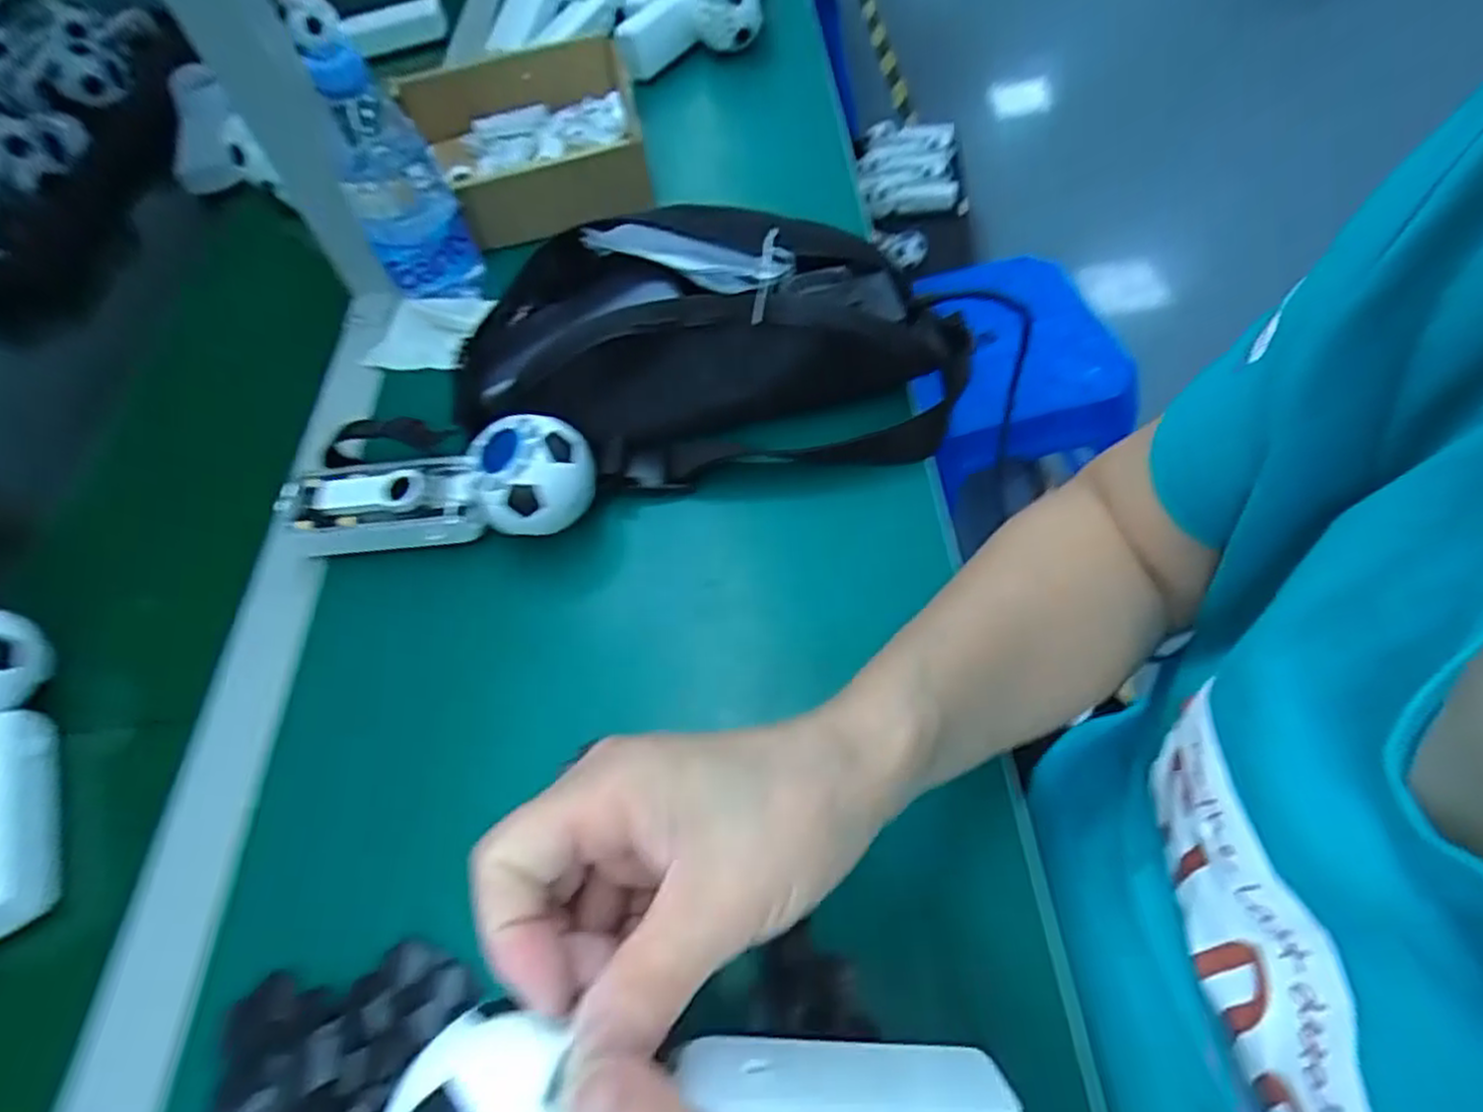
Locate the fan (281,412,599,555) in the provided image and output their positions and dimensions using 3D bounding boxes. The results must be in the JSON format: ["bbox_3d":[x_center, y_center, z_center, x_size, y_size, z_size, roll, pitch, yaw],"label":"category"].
[{"bbox_3d":[-0.166,-0.033,0.409,0.176,0.059,0.057,-1,56,8],"label":"fan"}]

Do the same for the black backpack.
[{"bbox_3d":[-0.016,-0.134,0.438,0.299,0.086,0.179,-10,56,3],"label":"black backpack"}]

